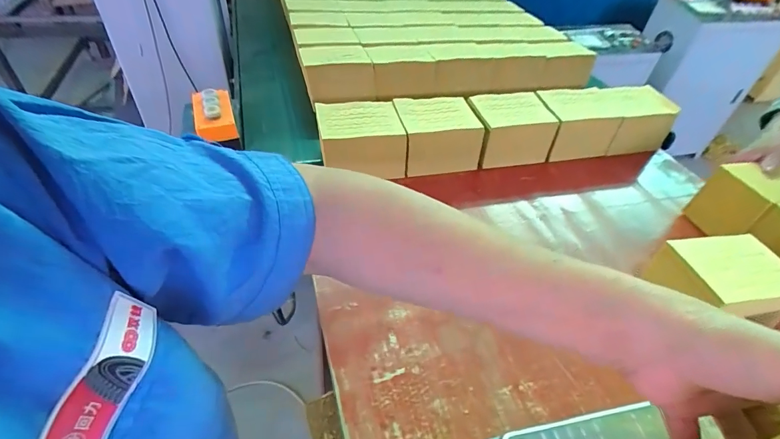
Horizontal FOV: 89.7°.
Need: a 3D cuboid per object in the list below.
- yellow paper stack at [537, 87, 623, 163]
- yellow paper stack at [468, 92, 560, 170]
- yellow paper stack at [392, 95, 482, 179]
[{"bbox_3d":[0.430,-0.228,0.924,0.168,0.107,0.133,-5,45,-12],"label":"yellow paper stack"},{"bbox_3d":[0.260,-0.198,0.866,0.170,0.107,0.119,-7,45,-14],"label":"yellow paper stack"},{"bbox_3d":[0.098,-0.180,0.843,0.169,0.109,0.124,-8,45,-14],"label":"yellow paper stack"}]

